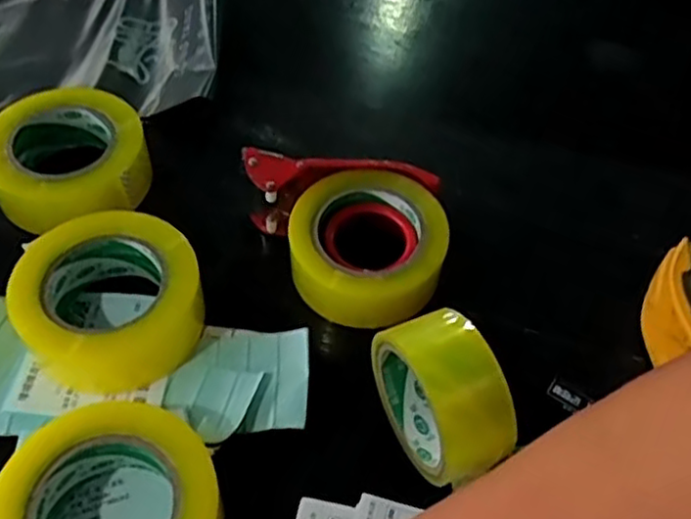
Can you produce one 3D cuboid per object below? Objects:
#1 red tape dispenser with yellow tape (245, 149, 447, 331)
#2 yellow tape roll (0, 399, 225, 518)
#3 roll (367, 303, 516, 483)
[{"bbox_3d":[0.003,-0.017,0.557,0.157,0.060,0.130,-1,52,-5],"label":"red tape dispenser with yellow tape"},{"bbox_3d":[-0.140,0.154,0.416,0.128,0.060,0.117,2,52,-3],"label":"yellow tape roll"},{"bbox_3d":[0.061,0.092,0.452,0.050,0.112,0.102,-19,56,-16],"label":"roll"}]

